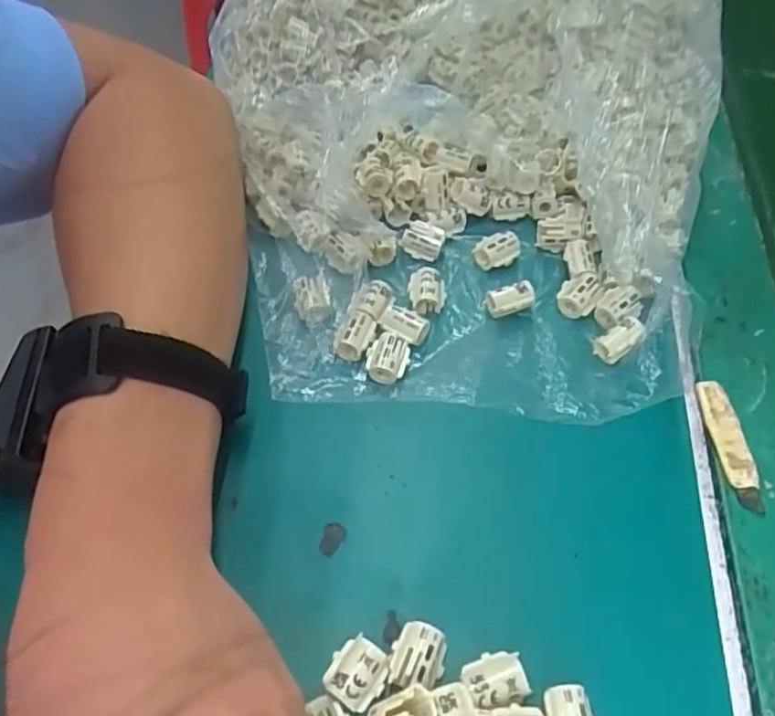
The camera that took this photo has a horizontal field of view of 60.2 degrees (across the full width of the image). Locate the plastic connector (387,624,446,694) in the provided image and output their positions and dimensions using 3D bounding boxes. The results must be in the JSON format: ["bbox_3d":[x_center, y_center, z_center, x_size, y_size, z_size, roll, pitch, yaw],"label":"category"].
[{"bbox_3d":[0.011,0.108,0.240,0.019,0.018,0.022,8,54,6],"label":"plastic connector"}]

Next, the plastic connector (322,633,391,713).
[{"bbox_3d":[-0.011,0.113,0.239,0.020,0.013,0.020,27,58,18],"label":"plastic connector"}]

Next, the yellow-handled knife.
[{"bbox_3d":[0.149,0.037,0.290,0.013,0.005,0.060,-1,53,-1],"label":"yellow-handled knife"}]

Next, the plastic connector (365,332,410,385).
[{"bbox_3d":[0.000,-0.001,0.317,0.019,0.013,0.023,15,55,11],"label":"plastic connector"}]

